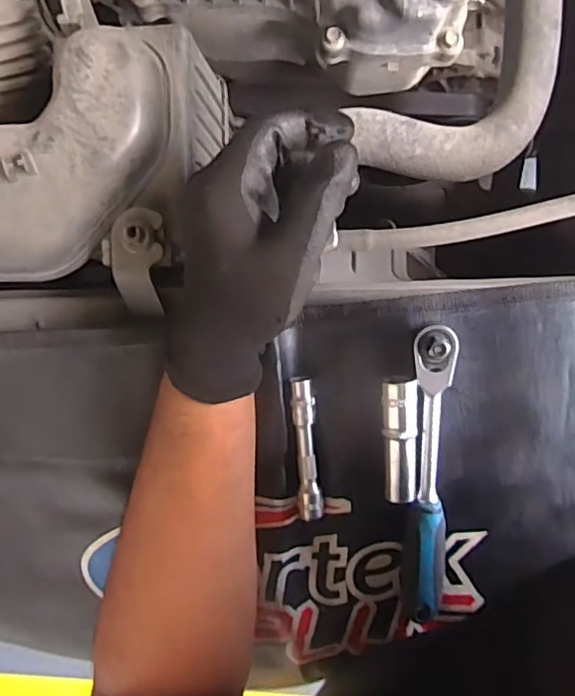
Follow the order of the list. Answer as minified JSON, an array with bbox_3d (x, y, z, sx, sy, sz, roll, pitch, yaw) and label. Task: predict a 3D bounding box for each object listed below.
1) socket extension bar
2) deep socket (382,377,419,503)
[{"bbox_3d":[0.012,0.067,0.383,0.015,0.010,0.096,-3,94,7],"label":"socket extension bar"},{"bbox_3d":[0.070,0.058,0.368,0.021,0.019,0.080,0,94,7],"label":"deep socket"}]

